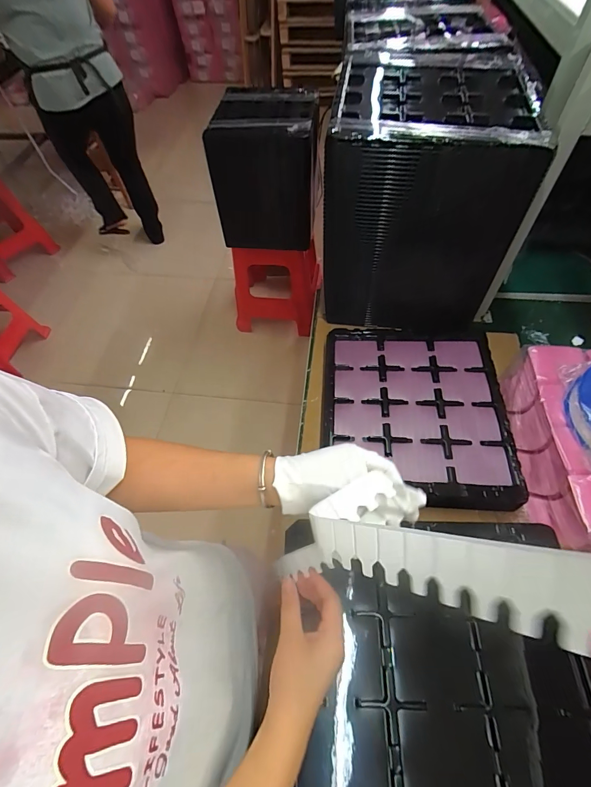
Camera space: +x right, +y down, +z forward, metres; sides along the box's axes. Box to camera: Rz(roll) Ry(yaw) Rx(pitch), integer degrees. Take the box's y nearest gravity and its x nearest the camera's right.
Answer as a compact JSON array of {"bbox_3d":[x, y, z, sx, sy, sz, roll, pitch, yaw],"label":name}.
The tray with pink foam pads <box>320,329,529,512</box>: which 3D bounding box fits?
[{"bbox_3d":[0.227,0.028,0.715,0.333,0.034,0.378,0,57,4],"label":"tray with pink foam pads"}]

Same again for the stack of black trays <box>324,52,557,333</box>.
[{"bbox_3d":[0.254,-0.396,0.807,0.350,0.443,0.333,6,58,8],"label":"stack of black trays"}]

